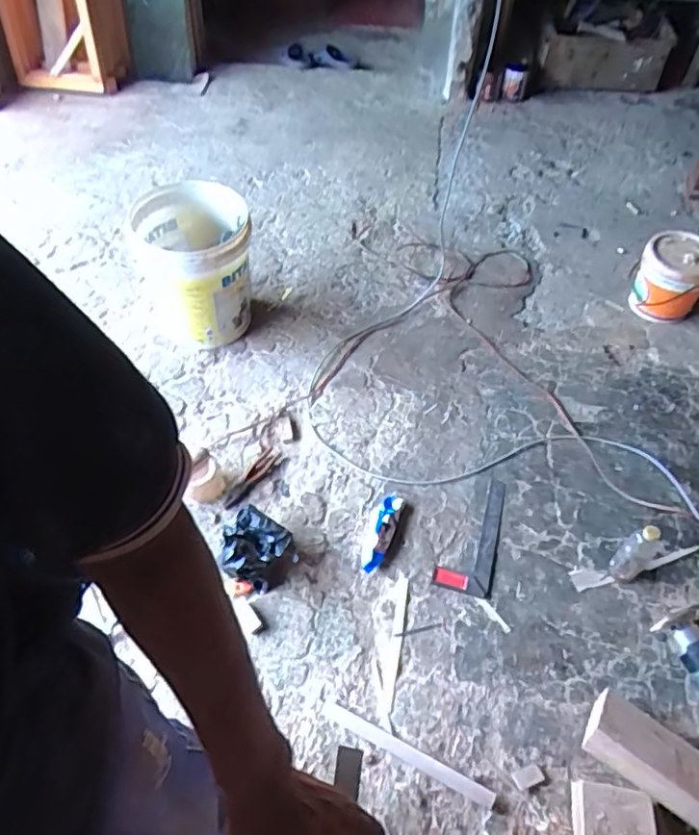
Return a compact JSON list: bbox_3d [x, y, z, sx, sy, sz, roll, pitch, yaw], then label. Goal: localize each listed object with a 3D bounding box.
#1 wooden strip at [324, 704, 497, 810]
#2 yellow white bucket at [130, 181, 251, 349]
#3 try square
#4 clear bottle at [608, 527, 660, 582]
[{"bbox_3d":[0.105,0.630,1.128,0.343,0.012,0.030,22,59,16],"label":"wooden strip"},{"bbox_3d":[-0.424,-0.438,1.703,0.296,0.345,0.350,-14,56,-8],"label":"yellow white bucket"},{"bbox_3d":[0.286,0.269,1.392,0.126,0.016,0.295,13,57,11],"label":"try square"},{"bbox_3d":[0.601,0.285,1.258,0.067,0.182,0.064,-1,56,1],"label":"clear bottle"}]

